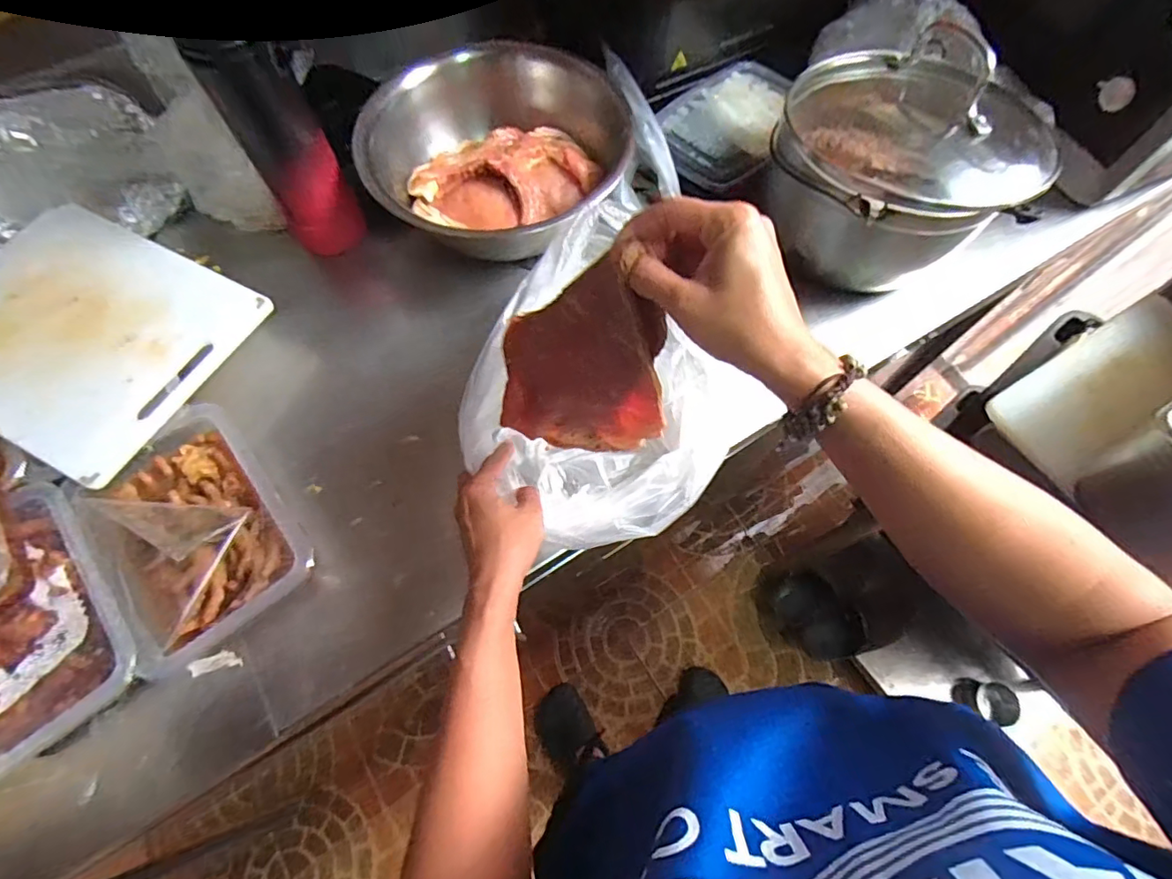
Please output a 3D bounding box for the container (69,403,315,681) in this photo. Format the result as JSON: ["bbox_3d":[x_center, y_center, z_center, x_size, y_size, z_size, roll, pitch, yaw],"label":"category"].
[{"bbox_3d":[-0.324,0.076,0.456,0.135,0.049,0.193,-36,72,-14],"label":"container"}]

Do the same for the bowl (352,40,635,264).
[{"bbox_3d":[-0.090,-0.293,0.559,0.252,0.118,0.223,11,68,4],"label":"bowl"}]

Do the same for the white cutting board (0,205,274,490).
[{"bbox_3d":[-0.475,-0.108,0.496,0.278,0.015,0.214,27,69,10],"label":"white cutting board"}]

